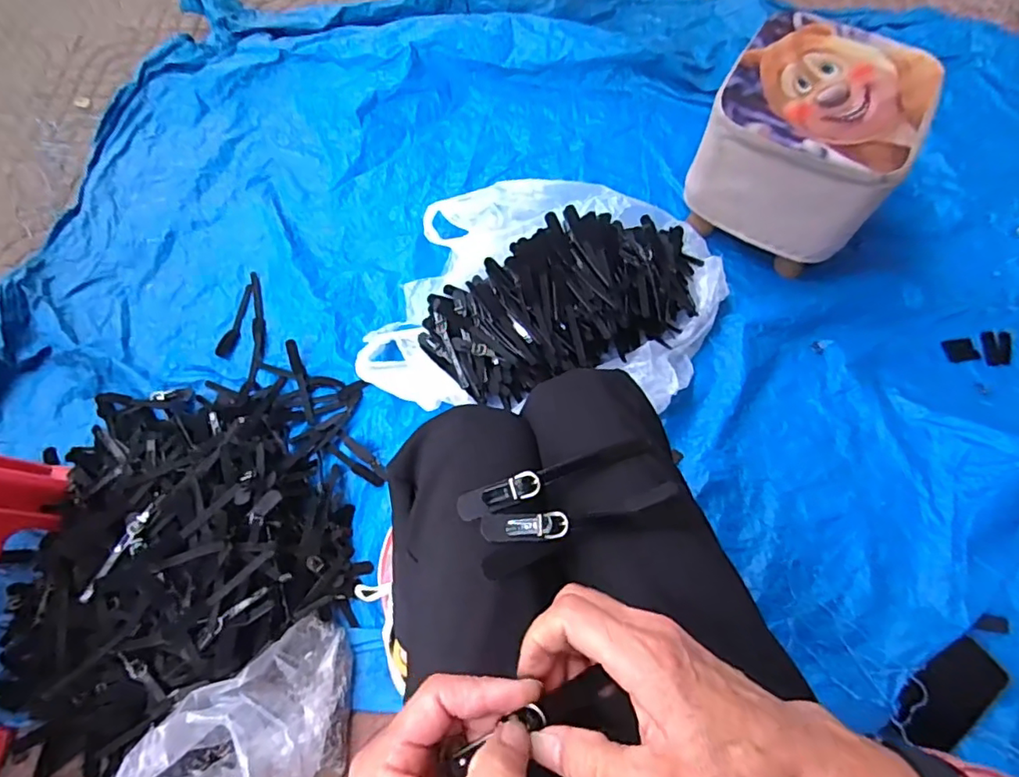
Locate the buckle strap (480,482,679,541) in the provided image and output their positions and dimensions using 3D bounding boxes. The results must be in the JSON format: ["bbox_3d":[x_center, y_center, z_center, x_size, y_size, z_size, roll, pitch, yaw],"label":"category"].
[{"bbox_3d":[0.048,0.087,0.384,0.132,0.014,0.021,-9,67,-4],"label":"buckle strap"}]

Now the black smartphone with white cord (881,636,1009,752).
[{"bbox_3d":[0.525,0.370,0.681,0.178,0.011,0.079,-29,79,-20],"label":"black smartphone with white cord"}]

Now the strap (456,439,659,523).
[{"bbox_3d":[0.030,0.059,0.389,0.136,0.012,0.018,-18,68,-8],"label":"strap"}]

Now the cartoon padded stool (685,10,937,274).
[{"bbox_3d":[0.437,-0.353,0.876,0.251,0.258,0.264,30,70,12],"label":"cartoon padded stool"}]

